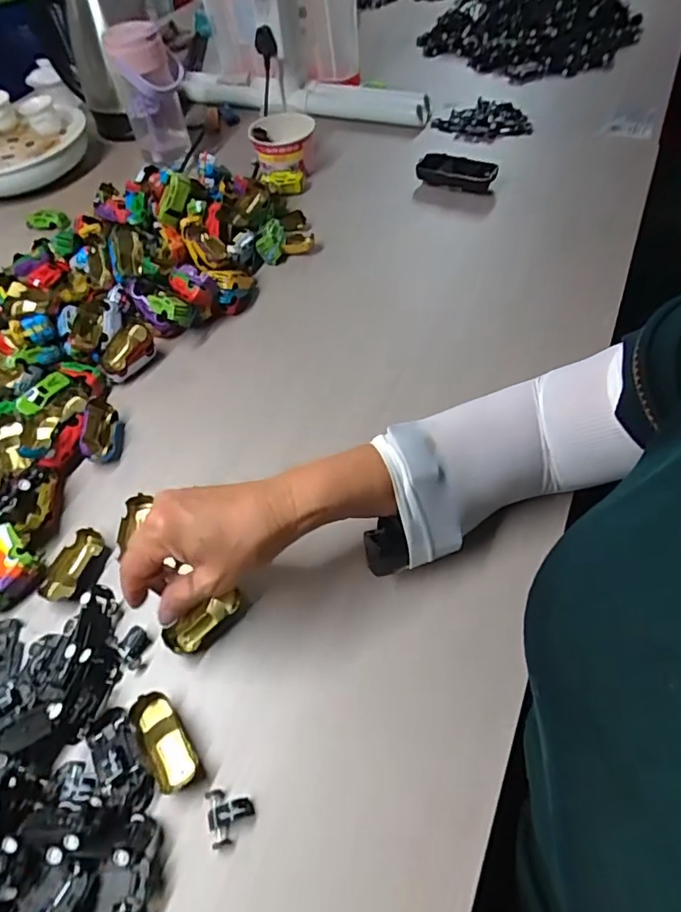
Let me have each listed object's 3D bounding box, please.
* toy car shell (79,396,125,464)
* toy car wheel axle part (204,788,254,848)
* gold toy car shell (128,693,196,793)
[{"bbox_3d":[-0.238,-0.025,0.533,0.032,0.026,0.069,-11,54,-4],"label":"toy car shell"},{"bbox_3d":[-0.070,0.227,0.339,0.027,0.015,0.031,-16,54,-7],"label":"toy car wheel axle part"},{"bbox_3d":[-0.121,0.195,0.366,0.027,0.016,0.063,-33,58,-18],"label":"gold toy car shell"}]

